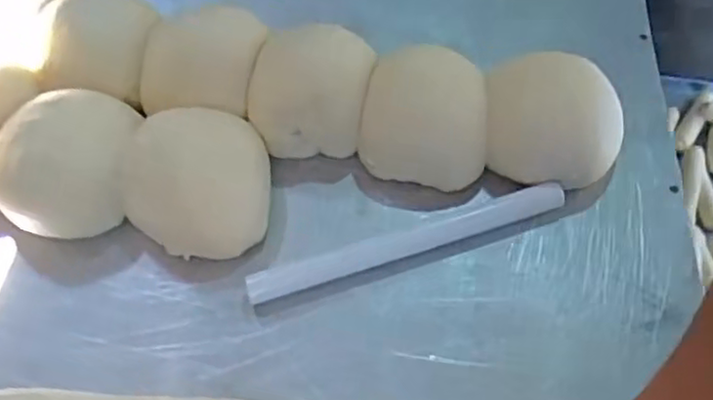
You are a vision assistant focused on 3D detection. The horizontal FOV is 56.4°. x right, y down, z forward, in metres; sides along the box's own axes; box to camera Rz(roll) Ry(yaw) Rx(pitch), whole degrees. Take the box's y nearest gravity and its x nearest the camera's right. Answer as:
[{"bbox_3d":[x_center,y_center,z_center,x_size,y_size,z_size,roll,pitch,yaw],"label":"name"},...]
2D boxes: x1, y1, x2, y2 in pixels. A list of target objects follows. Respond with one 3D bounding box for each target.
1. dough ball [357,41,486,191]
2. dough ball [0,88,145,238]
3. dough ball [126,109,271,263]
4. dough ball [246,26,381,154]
[{"bbox_3d":[0.057,-0.071,0.549,0.100,0.048,0.101,8,58,7],"label":"dough ball"},{"bbox_3d":[-0.221,-0.029,0.507,0.091,0.077,0.097,-1,57,1],"label":"dough ball"},{"bbox_3d":[-0.123,-0.015,0.522,0.106,0.048,0.110,-1,57,1],"label":"dough ball"},{"bbox_3d":[-0.038,-0.096,0.557,0.100,0.055,0.110,9,58,7],"label":"dough ball"}]

